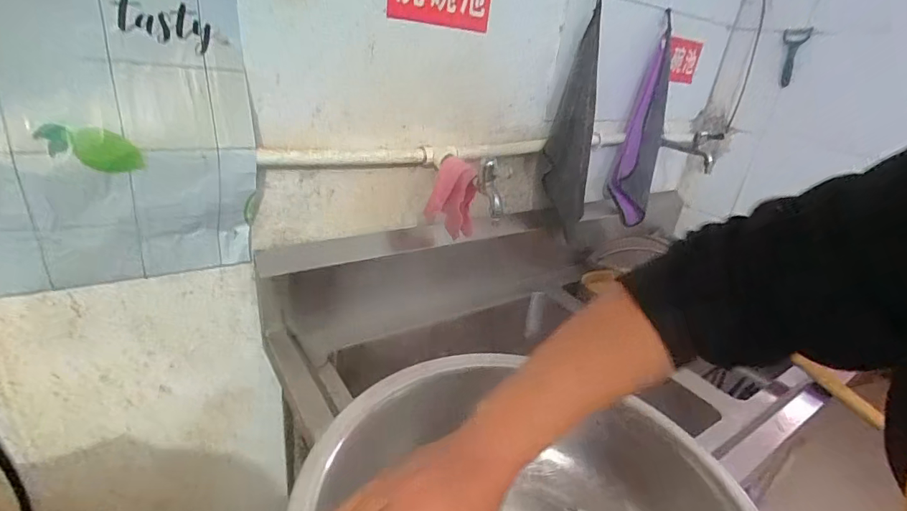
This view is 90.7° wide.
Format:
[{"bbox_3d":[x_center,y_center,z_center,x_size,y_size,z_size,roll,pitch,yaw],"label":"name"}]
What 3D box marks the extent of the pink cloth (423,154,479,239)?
[{"bbox_3d":[-0.001,-0.096,0.774,0.081,0.132,0.046,15,26,15],"label":"pink cloth"}]

